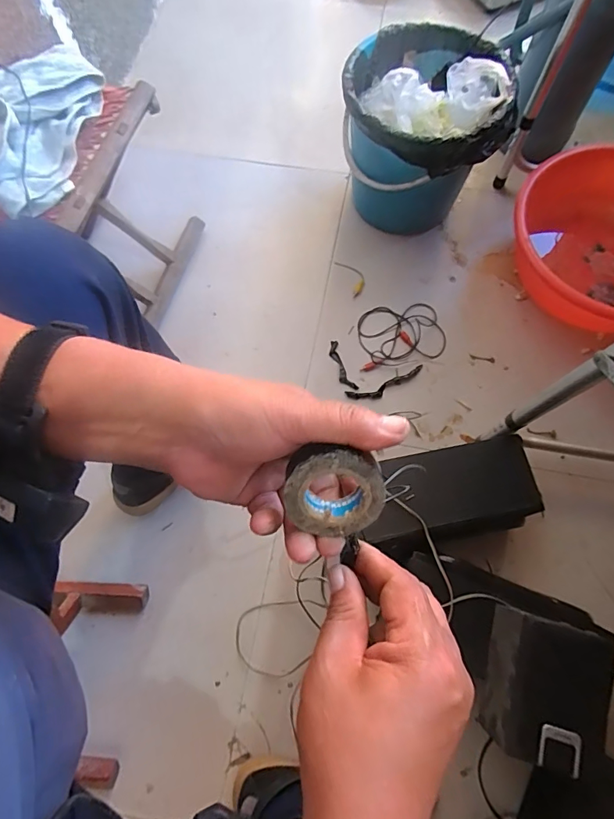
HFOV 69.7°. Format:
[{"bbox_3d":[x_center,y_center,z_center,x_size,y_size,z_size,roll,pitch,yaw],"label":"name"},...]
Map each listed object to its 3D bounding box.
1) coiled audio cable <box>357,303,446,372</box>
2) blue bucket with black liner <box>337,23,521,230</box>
[{"bbox_3d":[0.180,-0.148,0.854,0.164,0.011,0.123,-9,71,-1],"label":"coiled audio cable"},{"bbox_3d":[0.198,-0.487,0.813,0.236,0.299,0.253,-1,71,2],"label":"blue bucket with black liner"}]

